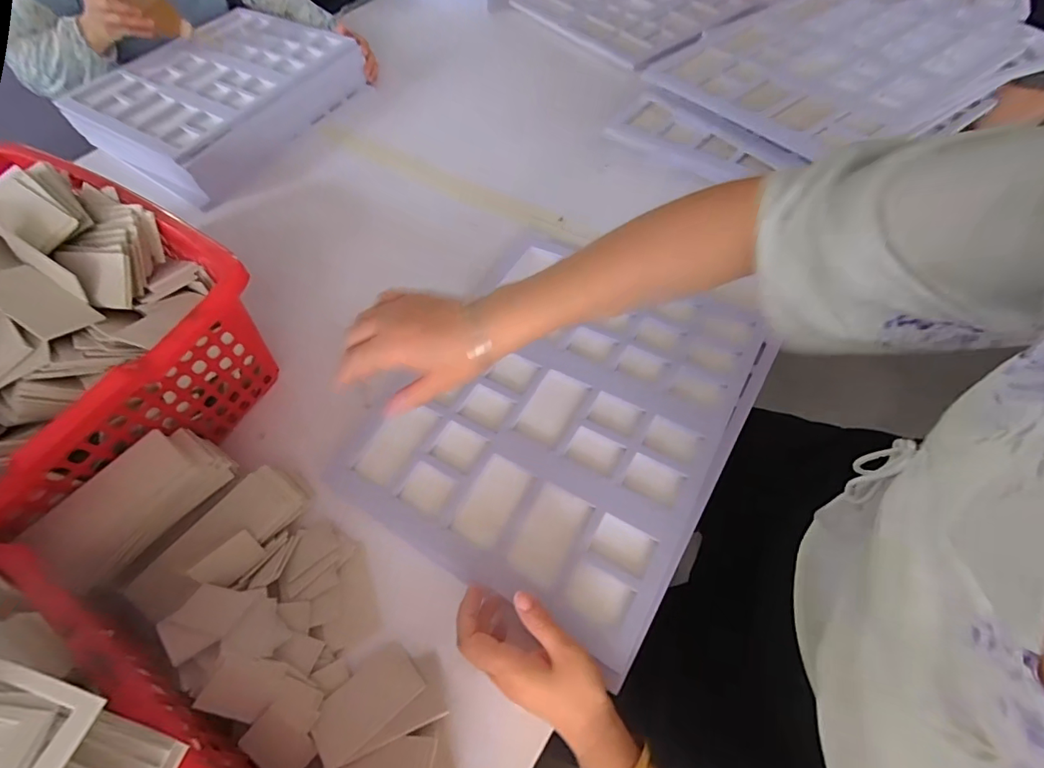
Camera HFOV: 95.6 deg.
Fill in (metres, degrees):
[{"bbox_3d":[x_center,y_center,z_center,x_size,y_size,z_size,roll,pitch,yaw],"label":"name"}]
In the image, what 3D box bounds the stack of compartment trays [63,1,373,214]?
[{"bbox_3d":[-0.564,-0.556,0.903,0.340,0.087,0.443,21,62,18],"label":"stack of compartment trays"}]

